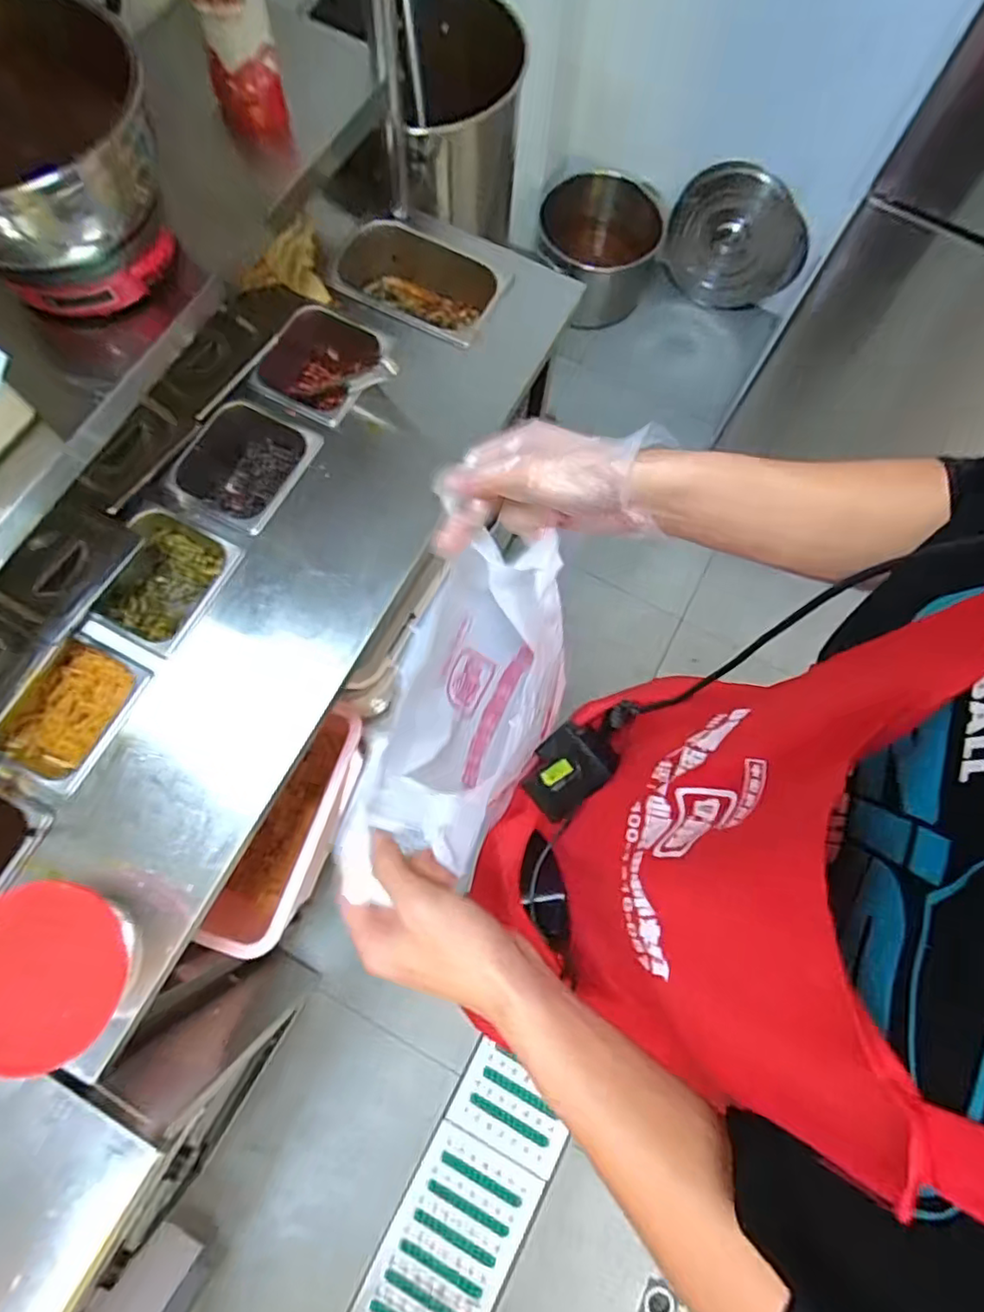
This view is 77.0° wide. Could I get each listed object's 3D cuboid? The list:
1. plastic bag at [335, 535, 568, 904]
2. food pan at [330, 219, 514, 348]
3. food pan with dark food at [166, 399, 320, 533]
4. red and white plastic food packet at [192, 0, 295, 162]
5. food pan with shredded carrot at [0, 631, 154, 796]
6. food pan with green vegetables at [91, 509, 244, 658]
[{"bbox_3d":[-0.021,0.051,0.556,0.111,0.225,0.243,17,74,3],"label":"plastic bag"},{"bbox_3d":[-0.127,-0.558,0.960,0.275,0.090,0.161,23,74,5],"label":"food pan"},{"bbox_3d":[-0.340,-0.255,0.868,0.155,0.093,0.170,26,75,6],"label":"food pan with dark food"},{"bbox_3d":[-0.274,-0.666,0.669,0.082,0.198,0.066,-19,75,-7],"label":"red and white plastic food packet"},{"bbox_3d":[-0.517,0.074,0.780,0.153,0.103,0.176,21,74,4],"label":"food pan with shredded carrot"},{"bbox_3d":[-0.426,-0.089,0.828,0.162,0.093,0.170,27,75,6],"label":"food pan with green vegetables"}]

